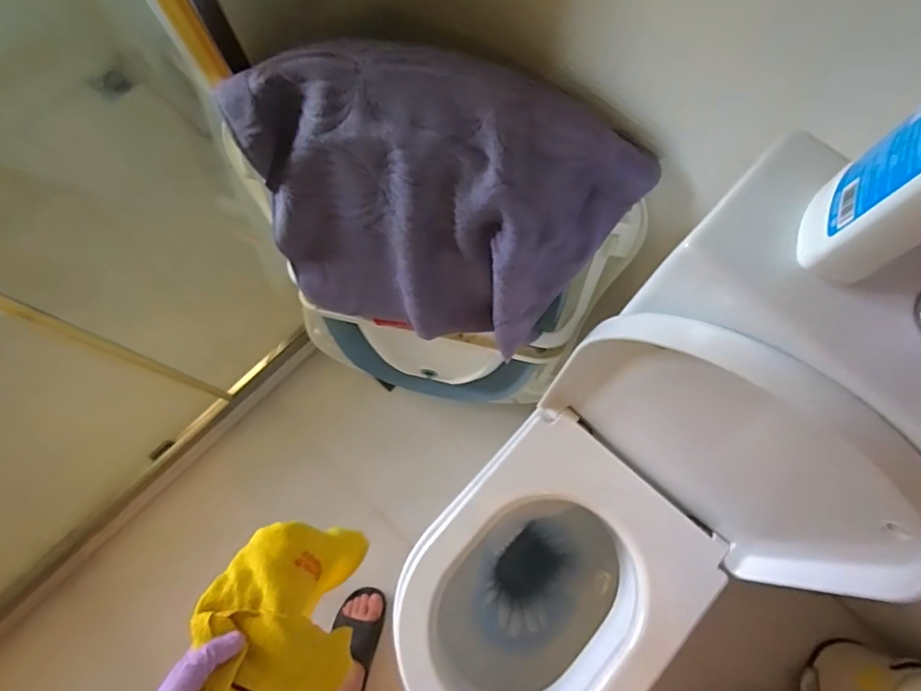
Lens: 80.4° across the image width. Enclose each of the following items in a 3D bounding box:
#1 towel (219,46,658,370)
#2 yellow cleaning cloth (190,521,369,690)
[{"bbox_3d":[-0.029,-0.143,0.671,0.452,0.427,0.064,11,56,9],"label":"towel"},{"bbox_3d":[-0.157,0.248,0.502,0.110,0.161,0.154,-9,74,-1],"label":"yellow cleaning cloth"}]

